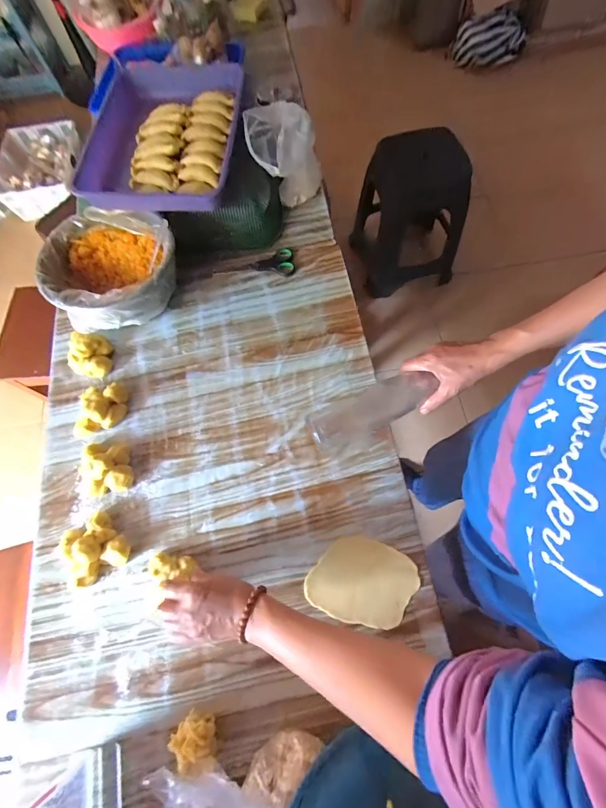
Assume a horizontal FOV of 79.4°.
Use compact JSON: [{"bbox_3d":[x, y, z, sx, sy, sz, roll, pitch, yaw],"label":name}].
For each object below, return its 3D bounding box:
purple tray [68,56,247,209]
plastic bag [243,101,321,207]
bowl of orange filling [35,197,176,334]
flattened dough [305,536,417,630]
[{"bbox_3d":[-0.274,-0.515,0.702,0.285,0.061,0.365,1,69,3],"label":"purple tray"},{"bbox_3d":[-0.033,-0.469,0.720,0.134,0.179,0.134,-4,69,1],"label":"plastic bag"},{"bbox_3d":[-0.348,-0.242,0.688,0.233,0.120,0.233,-1,69,3],"label":"bowl of orange filling"},{"bbox_3d":[0.085,0.253,0.525,0.142,0.008,0.111,19,71,10],"label":"flattened dough"}]

